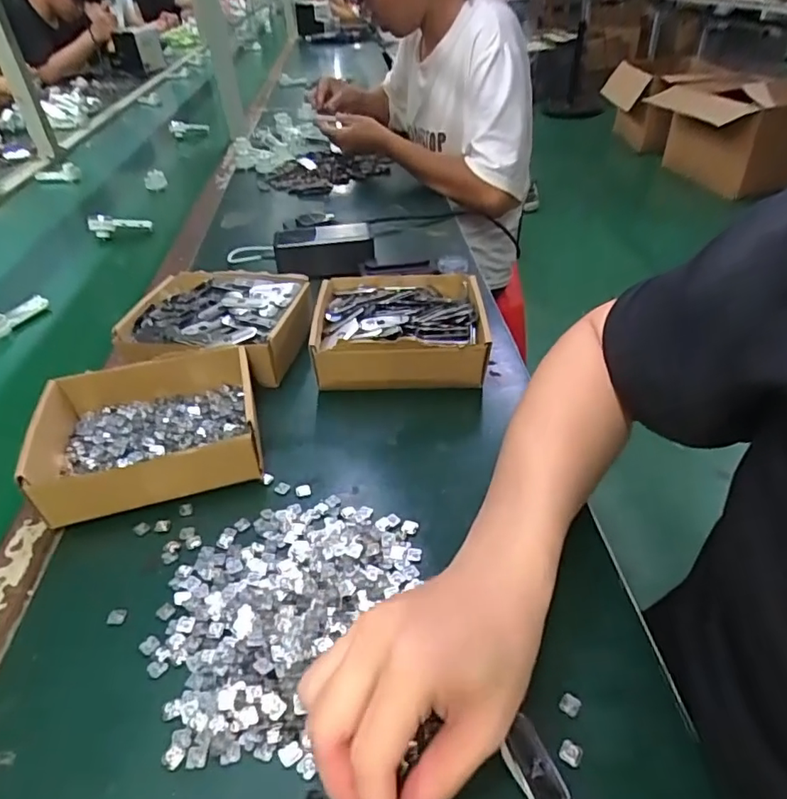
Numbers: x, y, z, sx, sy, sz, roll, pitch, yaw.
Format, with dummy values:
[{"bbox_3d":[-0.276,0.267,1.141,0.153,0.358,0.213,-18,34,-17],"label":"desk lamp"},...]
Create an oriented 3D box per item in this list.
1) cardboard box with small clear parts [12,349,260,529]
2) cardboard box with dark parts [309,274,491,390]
[{"bbox_3d":[-0.203,0.025,0.467,0.172,0.055,0.147,-13,40,-12],"label":"cardboard box with small clear parts"},{"bbox_3d":[0.006,-0.073,0.576,0.172,0.056,0.154,-3,39,1],"label":"cardboard box with dark parts"}]

